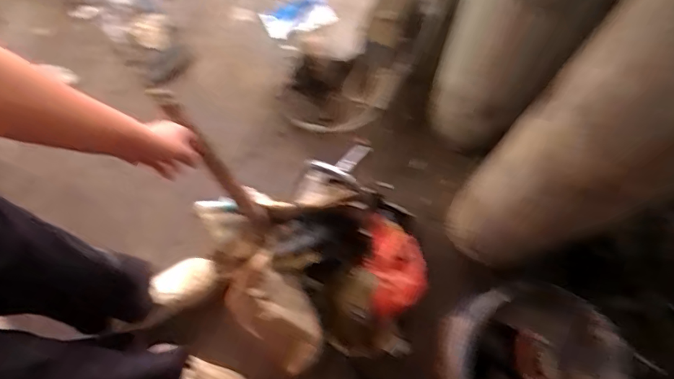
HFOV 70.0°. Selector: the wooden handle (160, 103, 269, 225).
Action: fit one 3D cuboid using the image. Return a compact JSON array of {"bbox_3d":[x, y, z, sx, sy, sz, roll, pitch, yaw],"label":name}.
[{"bbox_3d":[-0.225,-0.035,0.945,0.031,0.345,0.038,-39,40,-9],"label":"wooden handle"}]

